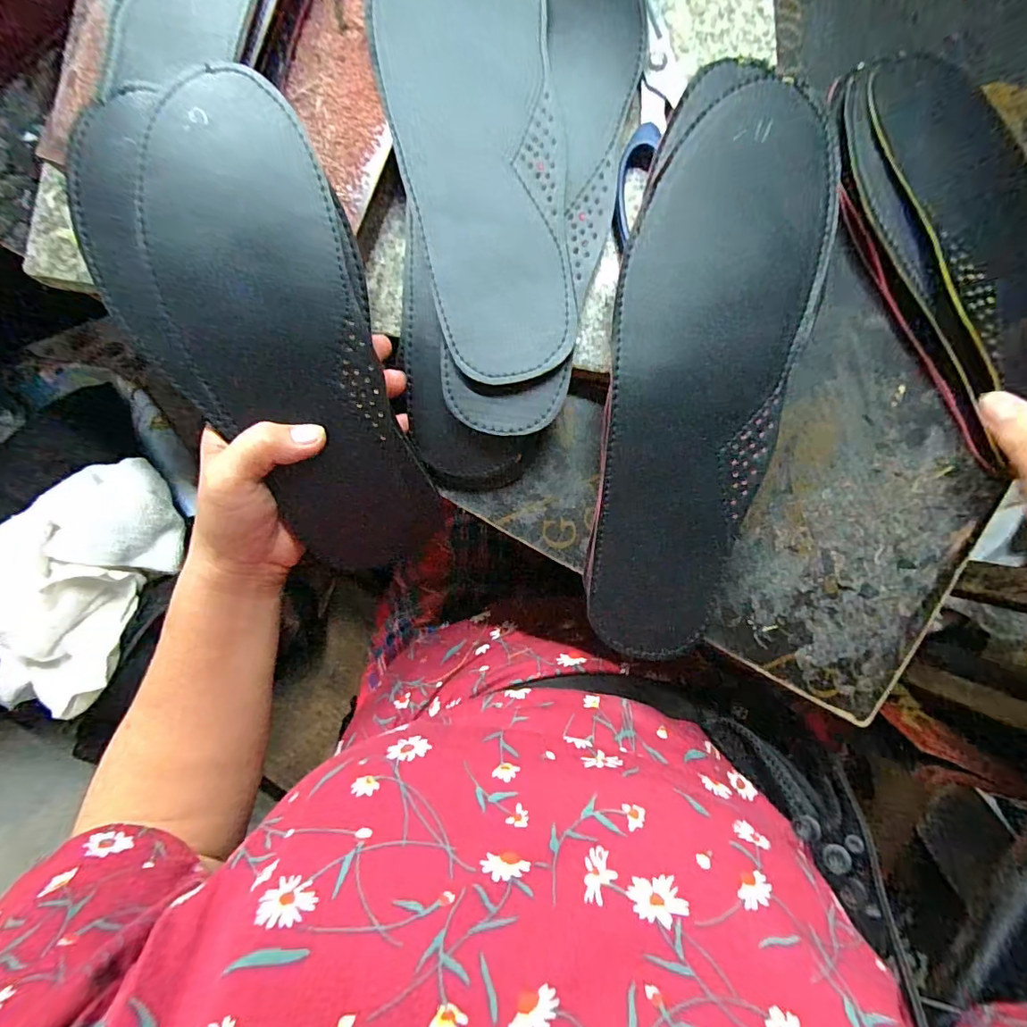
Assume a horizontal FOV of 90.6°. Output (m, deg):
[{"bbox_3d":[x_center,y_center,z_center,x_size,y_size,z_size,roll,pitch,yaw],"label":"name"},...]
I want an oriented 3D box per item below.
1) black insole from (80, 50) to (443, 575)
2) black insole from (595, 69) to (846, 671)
[{"bbox_3d":[-0.115,-0.082,0.256,0.104,0.025,0.244,-23,108,0],"label":"black insole"},{"bbox_3d":[0.093,-0.063,0.261,0.093,0.027,0.275,11,92,-1],"label":"black insole"}]

